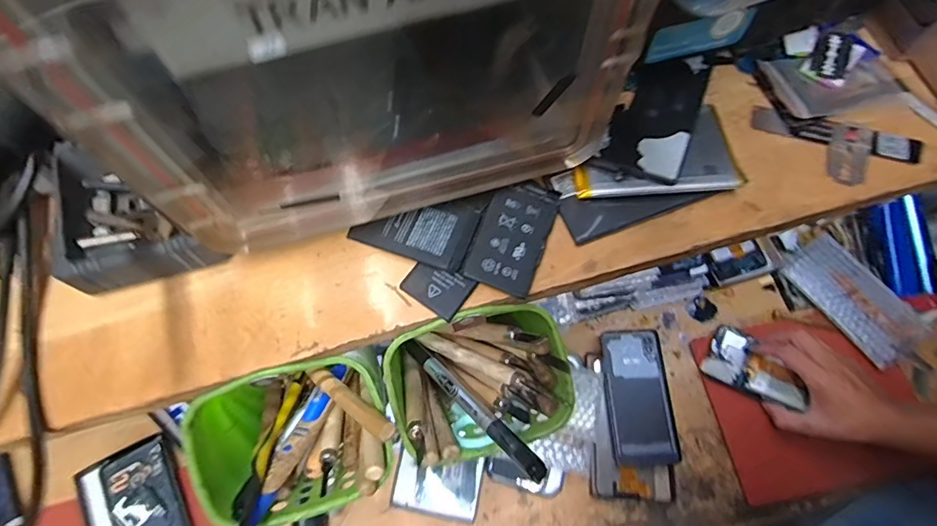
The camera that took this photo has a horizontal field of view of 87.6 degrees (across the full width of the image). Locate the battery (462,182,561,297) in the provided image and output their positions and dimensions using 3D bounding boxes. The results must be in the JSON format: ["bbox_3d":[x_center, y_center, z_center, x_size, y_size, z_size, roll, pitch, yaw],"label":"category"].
[{"bbox_3d":[0.025,-0.016,0.270,0.036,0.004,0.064,21,73,6],"label":"battery"}]

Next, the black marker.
[{"bbox_3d":[-0.002,0.082,0.297,0.011,0.008,0.132,-43,45,-13],"label":"black marker"}]

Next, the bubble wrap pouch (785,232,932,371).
[{"bbox_3d":[0.505,0.046,0.637,0.085,0.030,0.171,-30,72,-11],"label":"bubble wrap pouch"}]

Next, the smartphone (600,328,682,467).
[{"bbox_3d":[0.211,0.165,0.610,0.078,0.018,0.163,-2,69,-1],"label":"smartphone"}]

